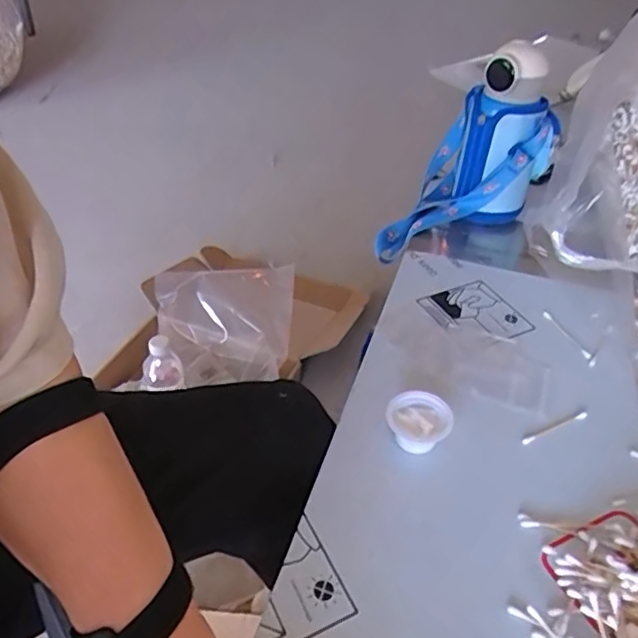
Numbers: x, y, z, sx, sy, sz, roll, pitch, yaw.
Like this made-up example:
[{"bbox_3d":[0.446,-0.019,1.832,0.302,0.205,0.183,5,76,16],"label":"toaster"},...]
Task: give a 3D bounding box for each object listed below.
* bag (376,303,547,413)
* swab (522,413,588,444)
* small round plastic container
[{"bbox_3d":[0.143,0.035,0.592,0.171,0.008,0.094,26,42,23],"label":"bag"},{"bbox_3d":[0.207,0.095,0.521,0.072,0.004,0.007,-18,45,-20],"label":"swab"},{"bbox_3d":[0.084,0.089,0.502,0.053,0.029,0.047,14,43,14],"label":"small round plastic container"}]

